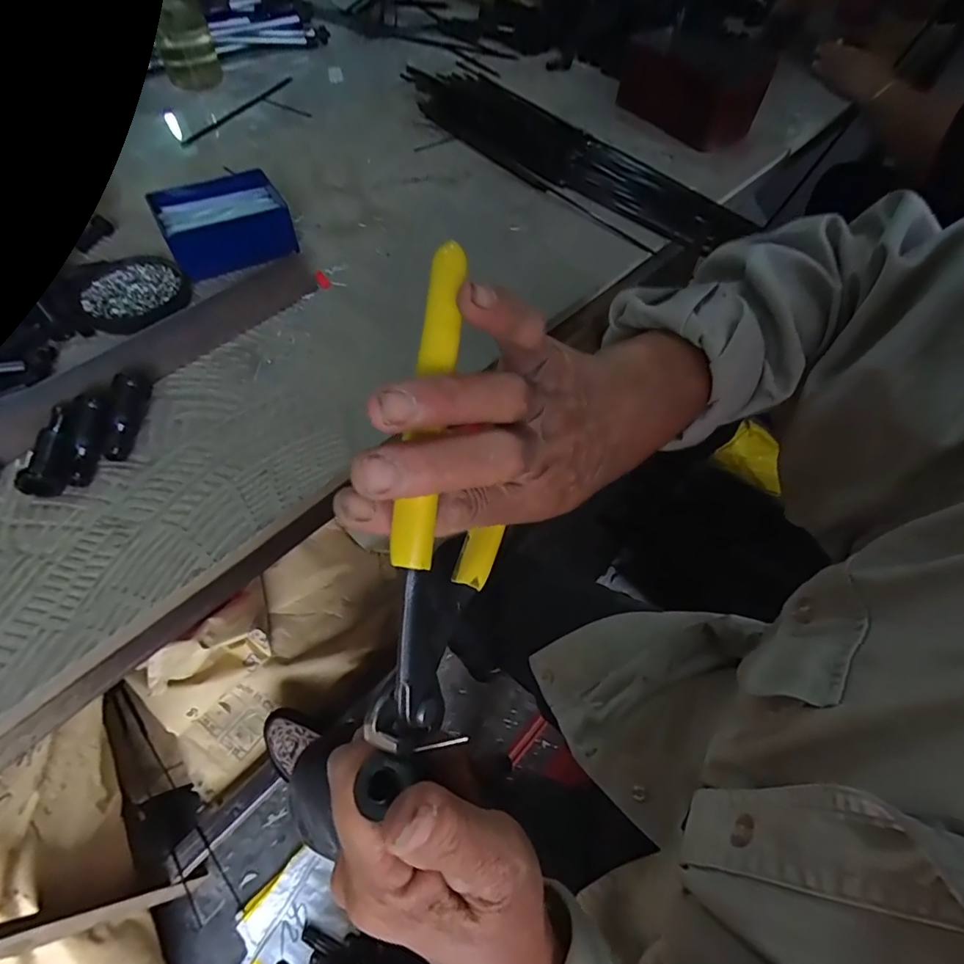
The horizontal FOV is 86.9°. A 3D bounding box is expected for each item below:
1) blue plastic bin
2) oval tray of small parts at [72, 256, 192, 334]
[{"bbox_3d":[-0.242,-0.246,0.482,0.108,0.035,0.087,-24,63,-17],"label":"blue plastic bin"},{"bbox_3d":[-0.310,-0.171,0.451,0.086,0.017,0.077,-31,65,-20],"label":"oval tray of small parts"}]

